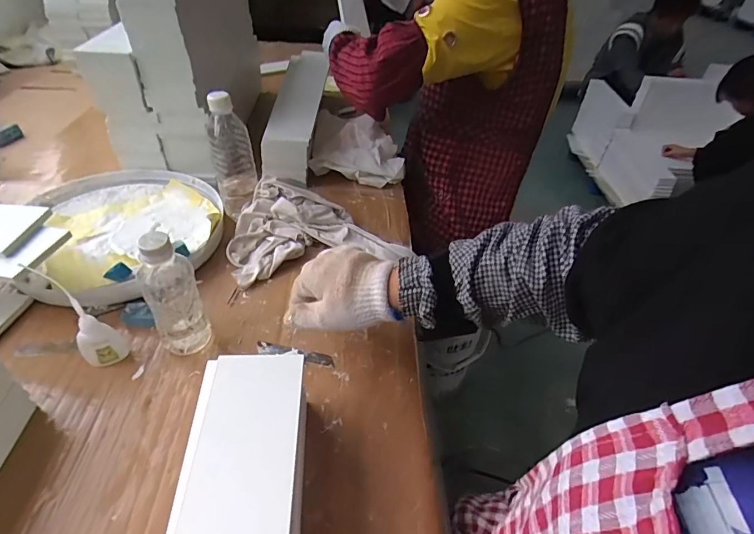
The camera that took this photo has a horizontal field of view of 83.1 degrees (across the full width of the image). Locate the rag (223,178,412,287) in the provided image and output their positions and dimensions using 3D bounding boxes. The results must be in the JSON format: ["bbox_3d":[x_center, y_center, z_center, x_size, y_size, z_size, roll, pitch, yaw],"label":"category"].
[{"bbox_3d":[-0.103,-0.068,0.674,0.259,0.063,0.181,-12,45,-18],"label":"rag"}]

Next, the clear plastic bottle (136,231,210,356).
[{"bbox_3d":[-0.232,0.027,0.480,0.057,0.158,0.061,-19,47,-25],"label":"clear plastic bottle"}]

